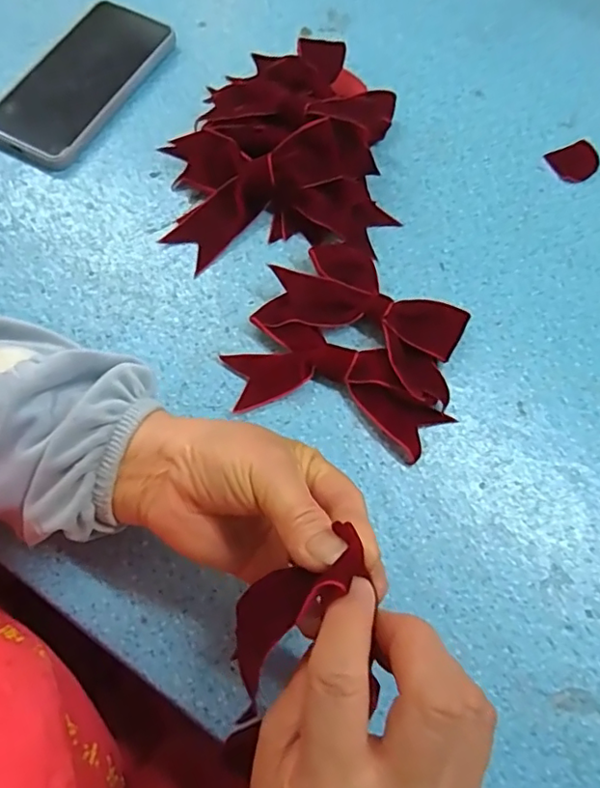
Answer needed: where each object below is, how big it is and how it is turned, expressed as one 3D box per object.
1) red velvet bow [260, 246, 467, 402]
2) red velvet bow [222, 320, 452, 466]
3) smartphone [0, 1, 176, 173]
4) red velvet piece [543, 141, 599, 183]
[{"bbox_3d":[0.047,-0.053,0.381,0.128,0.020,0.079,27,70,8],"label":"red velvet bow"},{"bbox_3d":[0.024,-0.006,0.362,0.139,0.017,0.060,16,69,4],"label":"red velvet bow"},{"bbox_3d":[-0.178,-0.251,0.458,0.083,0.014,0.163,27,70,9],"label":"smartphone"},{"bbox_3d":[0.218,-0.184,0.450,0.035,0.010,0.032,-18,70,-9],"label":"red velvet piece"}]

